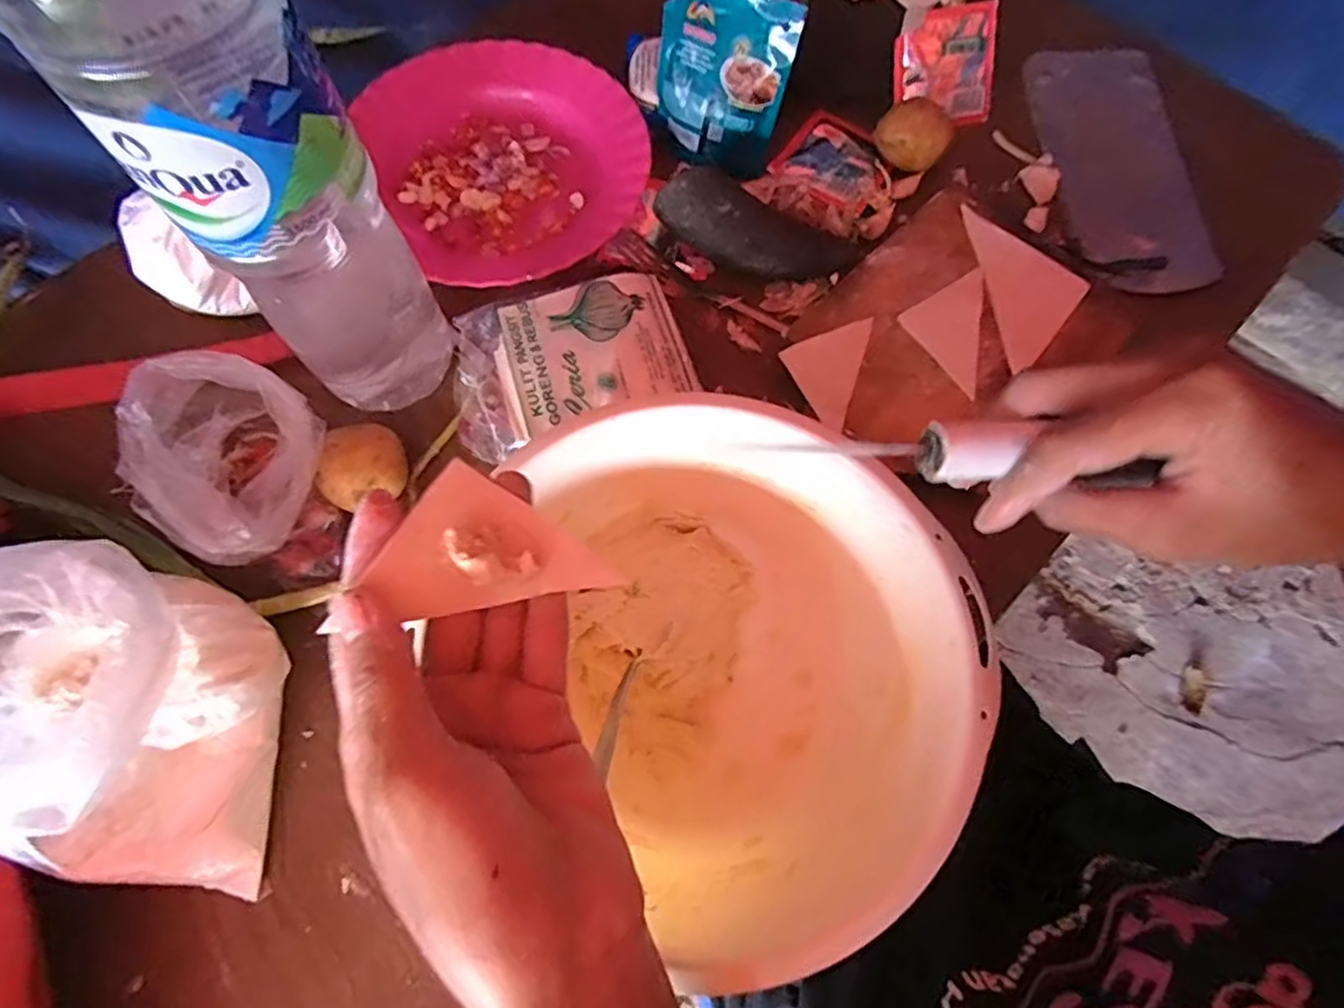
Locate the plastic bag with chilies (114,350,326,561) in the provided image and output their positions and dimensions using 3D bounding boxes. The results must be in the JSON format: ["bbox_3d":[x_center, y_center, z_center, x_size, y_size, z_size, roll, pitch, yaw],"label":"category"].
[{"bbox_3d":[-0.239,-0.021,0.368,0.091,0.082,0.104,14,71,4],"label":"plastic bag with chilies"}]

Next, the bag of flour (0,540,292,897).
[{"bbox_3d":[-0.265,0.091,0.307,0.140,0.127,0.136,19,71,6],"label":"bag of flour"}]

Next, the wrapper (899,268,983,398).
[{"bbox_3d":[0.199,-0.117,0.446,0.073,0.004,0.067,-34,74,-12],"label":"wrapper"}]

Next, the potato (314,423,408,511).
[{"bbox_3d":[-0.181,-0.022,0.396,0.046,0.037,0.048,0,71,-1],"label":"potato"}]

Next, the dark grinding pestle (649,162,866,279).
[{"bbox_3d":[0.059,-0.186,0.456,0.140,0.046,0.049,14,71,4],"label":"dark grinding pestle"}]

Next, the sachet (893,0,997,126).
[{"bbox_3d":[0.205,-0.328,0.506,0.076,0.076,0.015,-10,29,-2],"label":"sachet"}]

